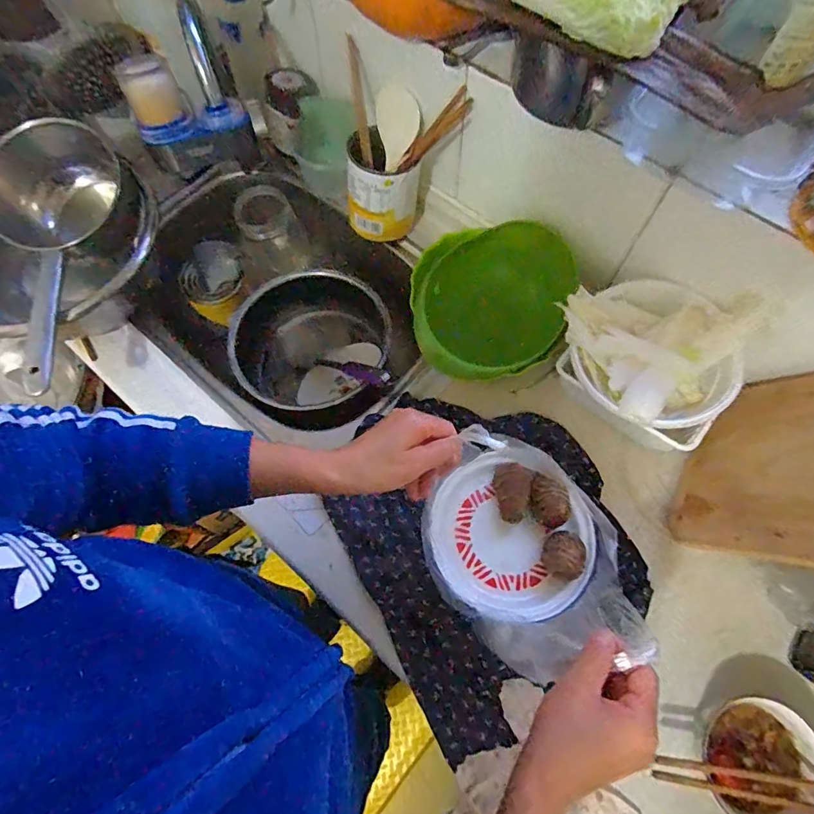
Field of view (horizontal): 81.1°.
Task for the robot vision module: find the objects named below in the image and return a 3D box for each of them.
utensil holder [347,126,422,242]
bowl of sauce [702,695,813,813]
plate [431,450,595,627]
[{"bbox_3d":[-0.032,-0.318,0.666,0.097,0.130,0.103,-3,69,1],"label":"utensil holder"},{"bbox_3d":[0.333,0.338,0.456,0.097,0.062,0.105,-1,69,2],"label":"bowl of sauce"},{"bbox_3d":[0.101,0.127,0.467,0.147,0.028,0.155,-1,69,2],"label":"plate"}]

